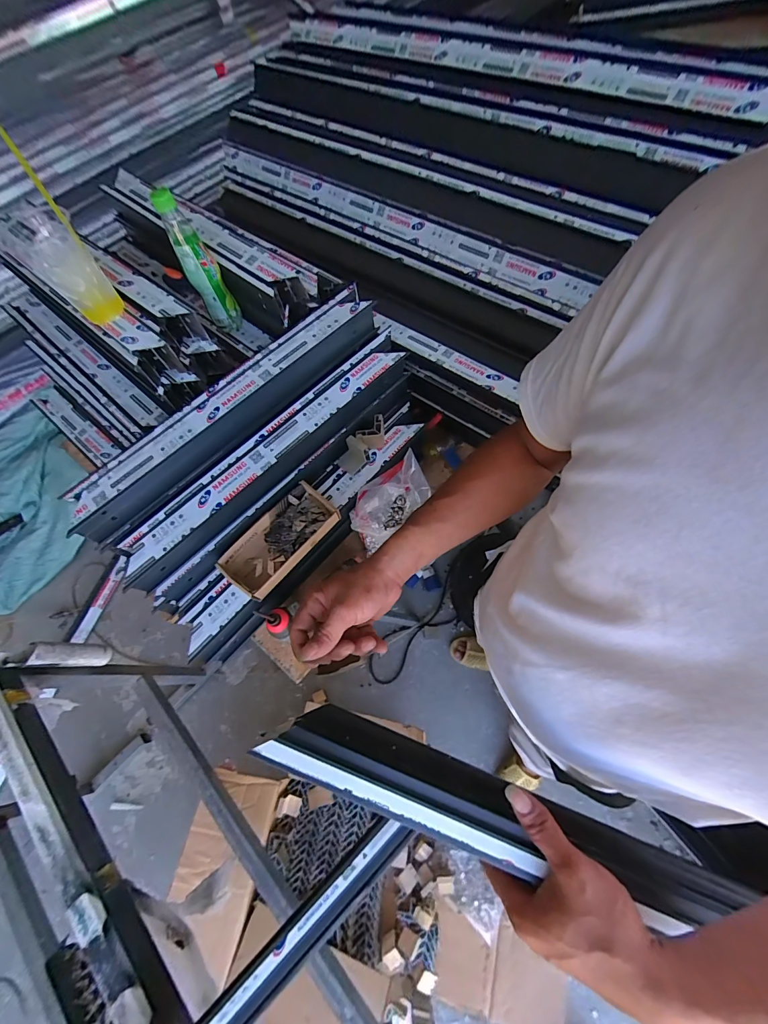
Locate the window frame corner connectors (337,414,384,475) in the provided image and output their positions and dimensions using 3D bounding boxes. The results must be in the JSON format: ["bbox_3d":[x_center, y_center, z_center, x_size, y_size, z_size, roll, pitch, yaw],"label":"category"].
[{"bbox_3d":[-0.034,-0.124,0.694,0.048,0.046,0.113,40,73,20],"label":"window frame corner connectors"}]

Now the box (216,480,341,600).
[{"bbox_3d":[-0.173,0.046,0.647,0.102,0.034,0.202,38,75,21],"label":"box"}]

